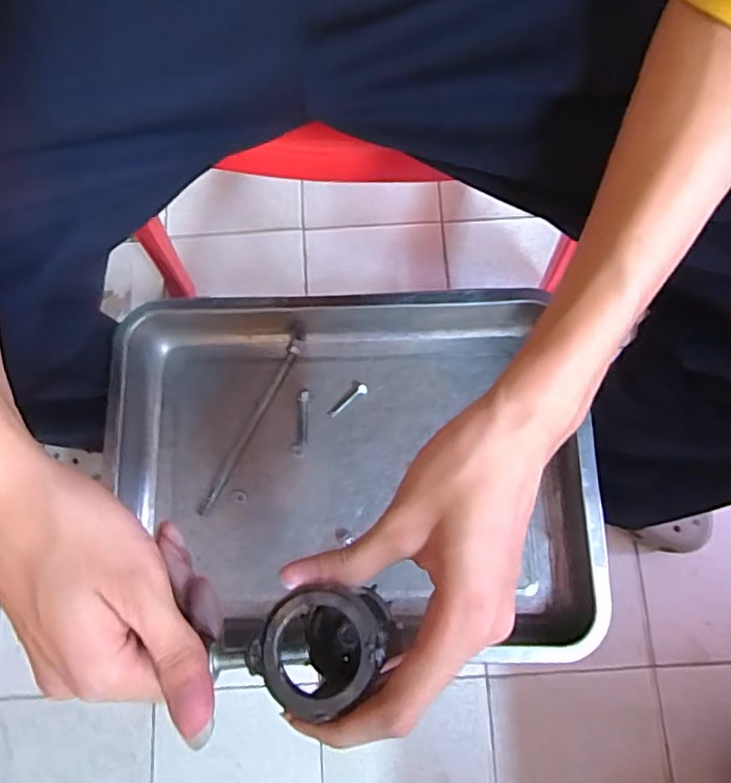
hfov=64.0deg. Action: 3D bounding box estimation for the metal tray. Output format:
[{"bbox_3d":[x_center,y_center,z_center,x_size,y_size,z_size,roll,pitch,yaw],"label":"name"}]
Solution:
[{"bbox_3d":[-0.014,0.058,0.488,0.376,0.062,0.276,-2,77,1],"label":"metal tray"}]

